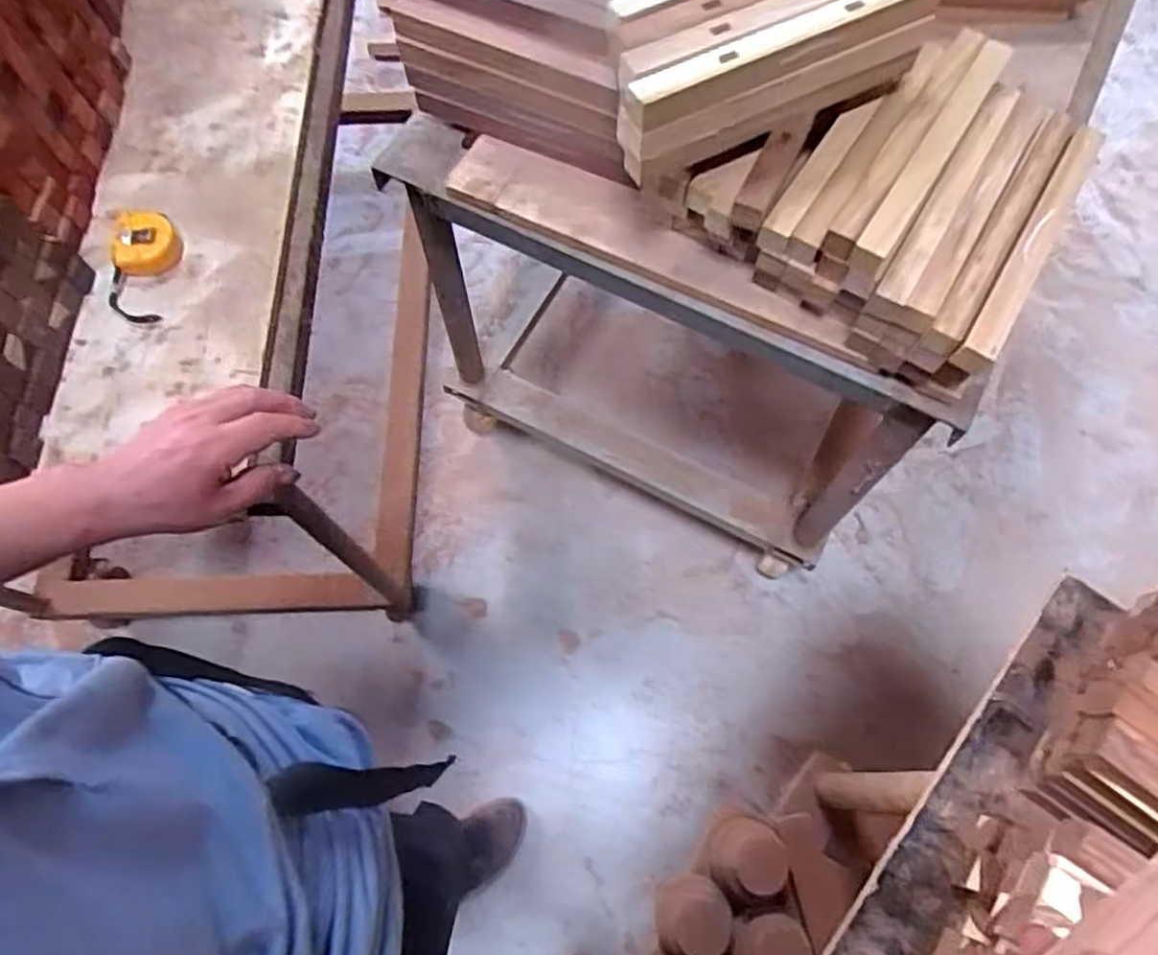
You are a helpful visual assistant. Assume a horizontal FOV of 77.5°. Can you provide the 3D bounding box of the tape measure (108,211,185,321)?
[{"bbox_3d":[-0.477,-0.236,0.785,0.079,0.035,0.143,-11,68,-4],"label":"tape measure"}]

